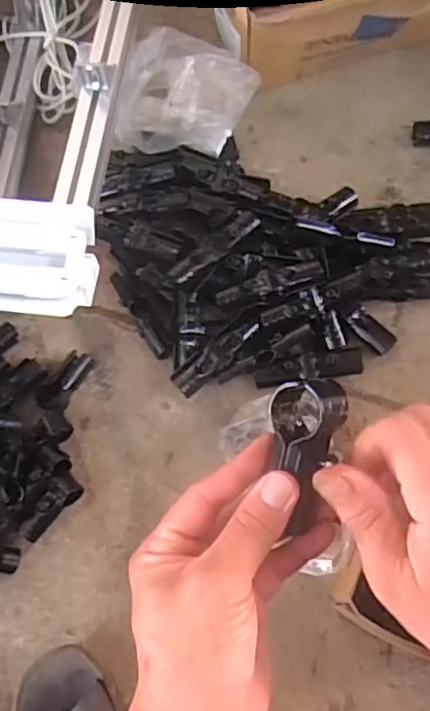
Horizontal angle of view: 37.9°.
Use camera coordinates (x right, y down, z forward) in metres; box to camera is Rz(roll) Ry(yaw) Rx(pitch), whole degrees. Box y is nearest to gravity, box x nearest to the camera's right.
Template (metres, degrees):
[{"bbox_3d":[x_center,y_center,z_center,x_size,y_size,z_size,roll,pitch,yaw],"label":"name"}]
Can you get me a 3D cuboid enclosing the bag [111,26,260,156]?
[{"bbox_3d":[-0.033,-0.359,0.860,0.173,0.081,0.177,14,69,9],"label":"bag"}]

